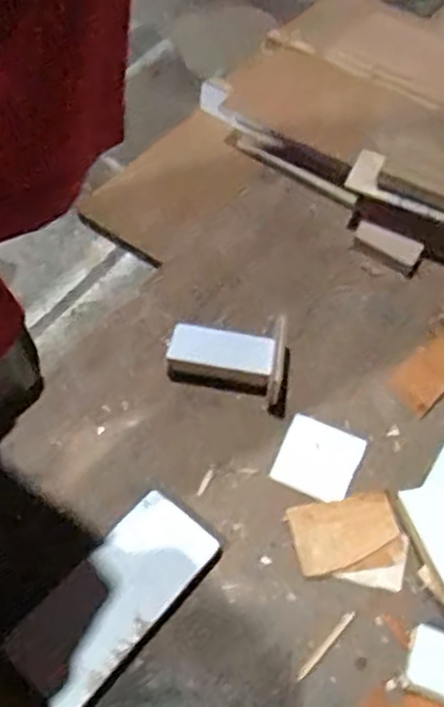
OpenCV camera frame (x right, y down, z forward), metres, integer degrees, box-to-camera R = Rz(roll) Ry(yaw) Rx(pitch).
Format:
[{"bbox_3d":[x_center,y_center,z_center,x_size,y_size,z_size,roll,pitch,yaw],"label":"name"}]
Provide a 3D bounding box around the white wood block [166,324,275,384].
[{"bbox_3d":[-0.002,0.006,0.660,0.094,0.034,0.046,10,55,3],"label":"white wood block"}]

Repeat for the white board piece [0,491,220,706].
[{"bbox_3d":[-0.082,0.185,0.541,0.074,0.015,0.169,35,60,19],"label":"white board piece"}]

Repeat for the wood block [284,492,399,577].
[{"bbox_3d":[0.106,0.152,0.605,0.094,0.006,0.058,-12,57,-12],"label":"wood block"}]

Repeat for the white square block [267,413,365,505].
[{"bbox_3d":[0.088,0.097,0.648,0.070,0.005,0.075,22,56,11],"label":"white square block"}]

